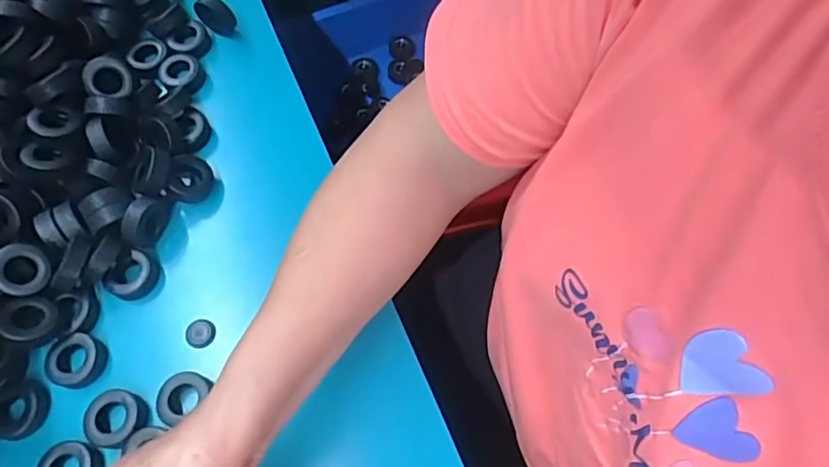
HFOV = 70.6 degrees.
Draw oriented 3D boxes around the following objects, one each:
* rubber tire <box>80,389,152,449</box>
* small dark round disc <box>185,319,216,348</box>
[{"bbox_3d":[-0.204,0.125,0.399,0.038,0.014,0.036,0,64,0],"label":"rubber tire"},{"bbox_3d":[-0.156,0.073,0.428,0.021,0.004,0.021,-31,68,-15],"label":"small dark round disc"}]

